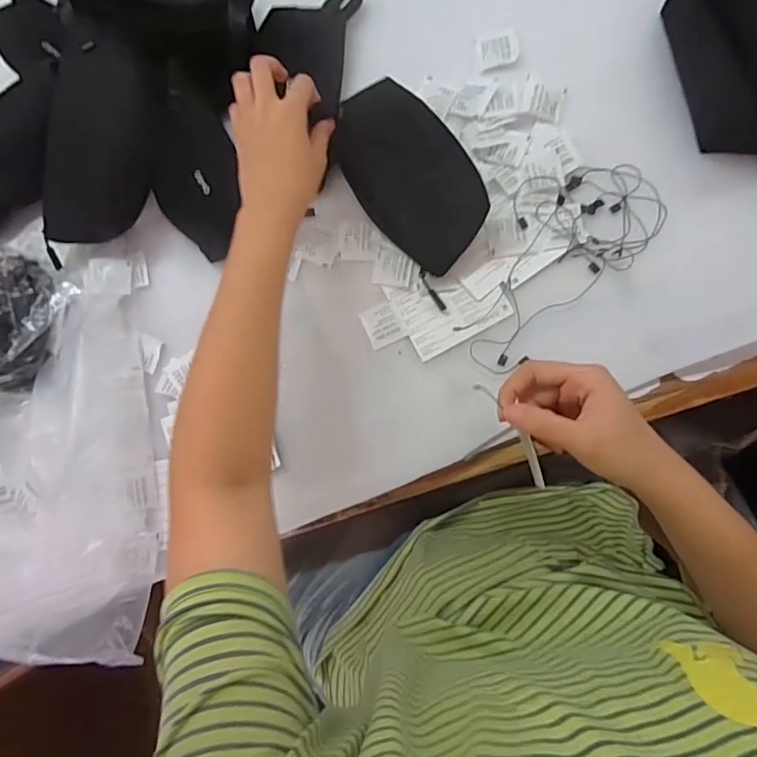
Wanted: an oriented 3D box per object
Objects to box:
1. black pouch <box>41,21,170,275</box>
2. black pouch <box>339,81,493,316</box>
[{"bbox_3d":[-0.273,-0.228,0.505,0.017,0.090,0.206,37,114,51],"label":"black pouch"},{"bbox_3d":[0.030,-0.187,0.483,0.105,0.023,0.182,-41,91,21],"label":"black pouch"}]

